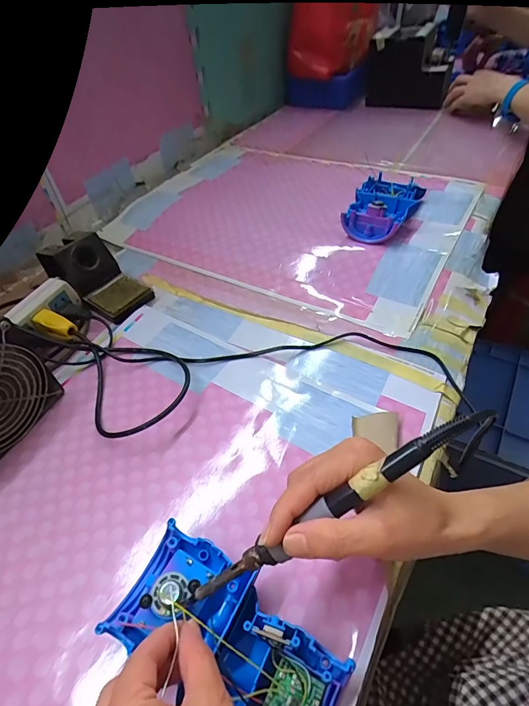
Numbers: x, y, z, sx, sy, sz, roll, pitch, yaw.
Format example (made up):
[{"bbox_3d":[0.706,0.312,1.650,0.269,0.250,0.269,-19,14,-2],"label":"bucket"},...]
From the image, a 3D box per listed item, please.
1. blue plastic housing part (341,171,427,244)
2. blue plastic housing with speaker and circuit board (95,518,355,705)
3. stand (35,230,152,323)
[{"bbox_3d":[0.179,-0.218,0.584,0.090,0.044,0.154,17,52,21],"label":"blue plastic housing part"},{"bbox_3d":[-0.028,0.190,0.252,0.157,0.033,0.081,30,57,26],"label":"blue plastic housing with speaker and circuit board"},{"bbox_3d":[-0.233,-0.109,0.532,0.147,0.071,0.072,26,56,27],"label":"stand"}]

